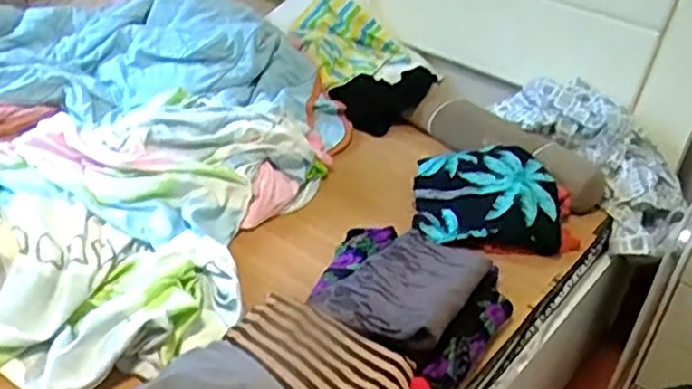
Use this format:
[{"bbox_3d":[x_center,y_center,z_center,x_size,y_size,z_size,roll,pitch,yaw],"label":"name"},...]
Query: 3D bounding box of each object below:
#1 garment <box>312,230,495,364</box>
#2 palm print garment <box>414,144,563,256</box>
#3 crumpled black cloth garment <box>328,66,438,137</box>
[{"bbox_3d":[0.092,0.116,1.003,0.173,0.051,0.274,22,35,24],"label":"garment"},{"bbox_3d":[0.264,-0.008,1.278,0.269,0.095,0.246,7,32,2],"label":"palm print garment"},{"bbox_3d":[0.094,-0.239,1.627,0.155,0.086,0.241,25,37,28],"label":"crumpled black cloth garment"}]

